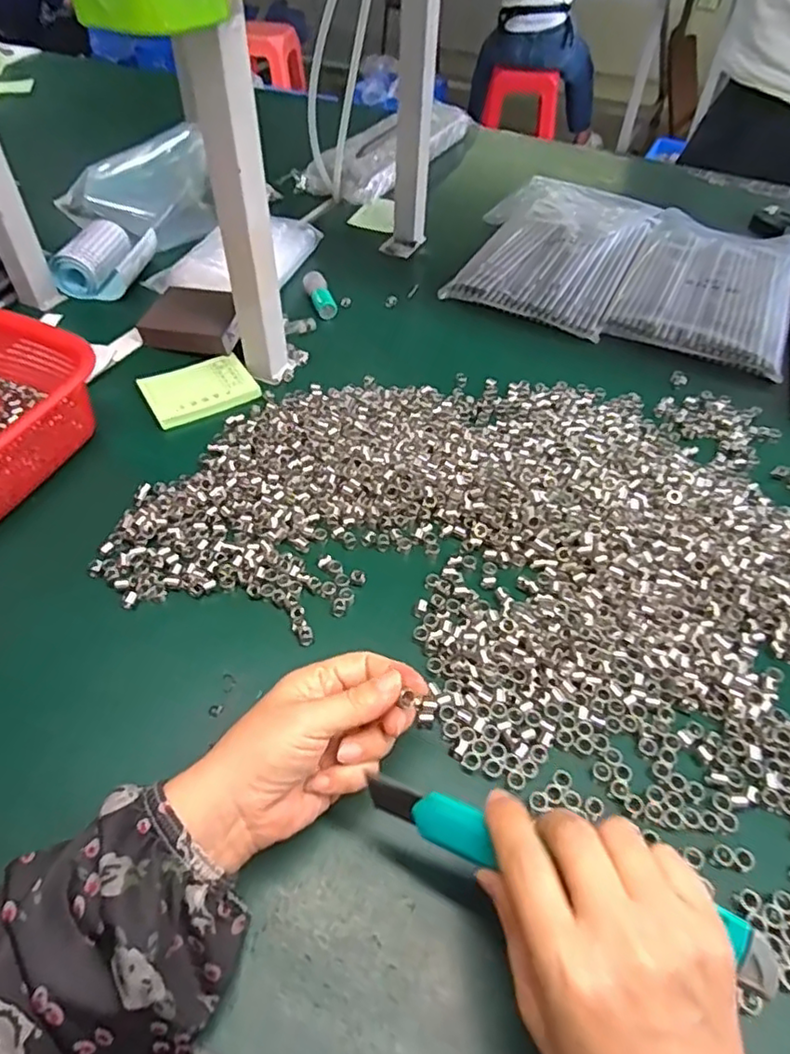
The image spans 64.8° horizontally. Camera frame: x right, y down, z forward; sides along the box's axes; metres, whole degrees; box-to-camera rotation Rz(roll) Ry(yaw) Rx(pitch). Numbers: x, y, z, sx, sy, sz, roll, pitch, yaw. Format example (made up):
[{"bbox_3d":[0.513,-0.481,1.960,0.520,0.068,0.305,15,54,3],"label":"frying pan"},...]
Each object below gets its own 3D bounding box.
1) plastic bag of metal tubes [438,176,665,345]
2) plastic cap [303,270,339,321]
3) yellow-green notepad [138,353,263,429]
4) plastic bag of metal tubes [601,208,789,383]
[{"bbox_3d":[0.196,-0.351,0.771,0.198,0.033,0.310,21,51,17],"label":"plastic bag of metal tubes"},{"bbox_3d":[-0.082,-0.256,0.681,0.025,0.018,0.061,-16,64,-15],"label":"plastic cap"},{"bbox_3d":[-0.181,-0.130,0.578,0.097,0.009,0.075,-23,53,-20],"label":"yellow-green notepad"},{"bbox_3d":[0.374,-0.291,0.734,0.181,0.019,0.316,22,51,17],"label":"plastic bag of metal tubes"}]

